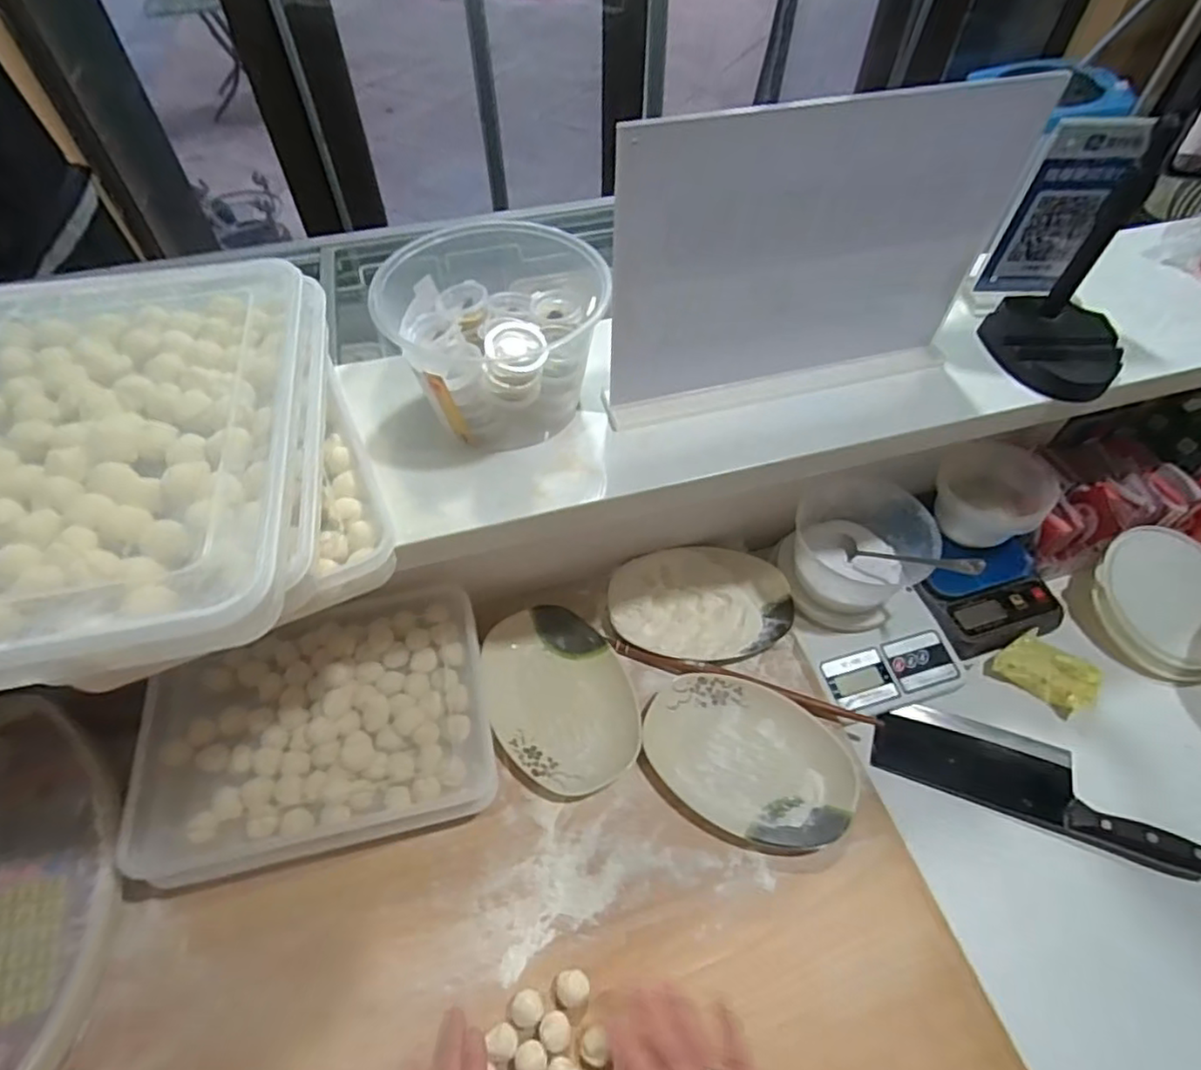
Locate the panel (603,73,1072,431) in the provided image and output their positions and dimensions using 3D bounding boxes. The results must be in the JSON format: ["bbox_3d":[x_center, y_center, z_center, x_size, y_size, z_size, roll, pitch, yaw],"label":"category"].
[{"bbox_3d":[0.154,-0.193,0.464,0.299,0.202,0.043,-12,57,-8],"label":"panel"}]

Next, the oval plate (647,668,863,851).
[{"bbox_3d":[0.140,0.209,0.613,0.194,0.022,0.138,19,59,12],"label":"oval plate"}]

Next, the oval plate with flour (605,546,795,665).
[{"bbox_3d":[0.109,0.072,0.705,0.195,0.024,0.138,1,56,0],"label":"oval plate with flour"}]

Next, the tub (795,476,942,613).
[{"bbox_3d":[0.278,0.014,0.709,0.135,0.098,0.120,-3,57,-2],"label":"tub"}]

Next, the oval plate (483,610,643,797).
[{"bbox_3d":[-0.040,0.160,0.647,0.140,0.017,0.192,-10,57,-6],"label":"oval plate"}]

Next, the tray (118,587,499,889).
[{"bbox_3d":[-0.256,0.181,0.607,0.296,0.064,0.223,-12,57,-8],"label":"tray"}]

